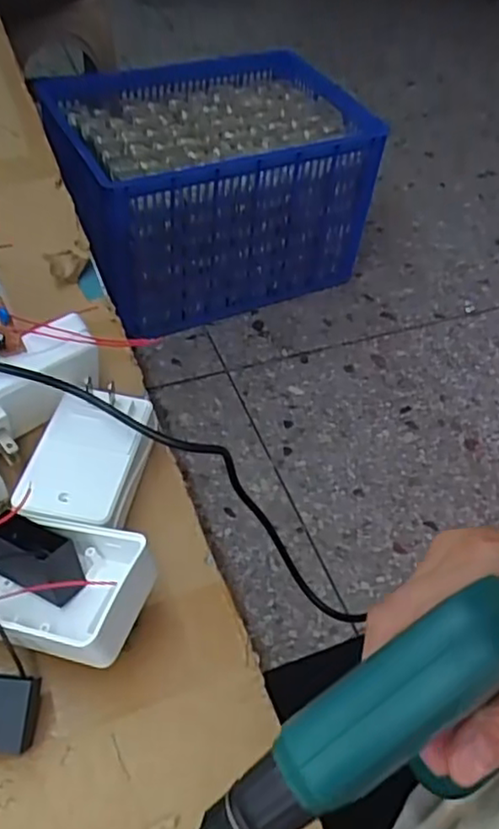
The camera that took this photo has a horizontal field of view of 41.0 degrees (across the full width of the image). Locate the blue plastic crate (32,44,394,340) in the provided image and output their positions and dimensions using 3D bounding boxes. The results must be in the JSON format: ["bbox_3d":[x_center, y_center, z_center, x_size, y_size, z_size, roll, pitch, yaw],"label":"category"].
[{"bbox_3d":[-0.124,-0.552,1.590,0.680,0.414,0.525,-21,55,-21],"label":"blue plastic crate"}]

